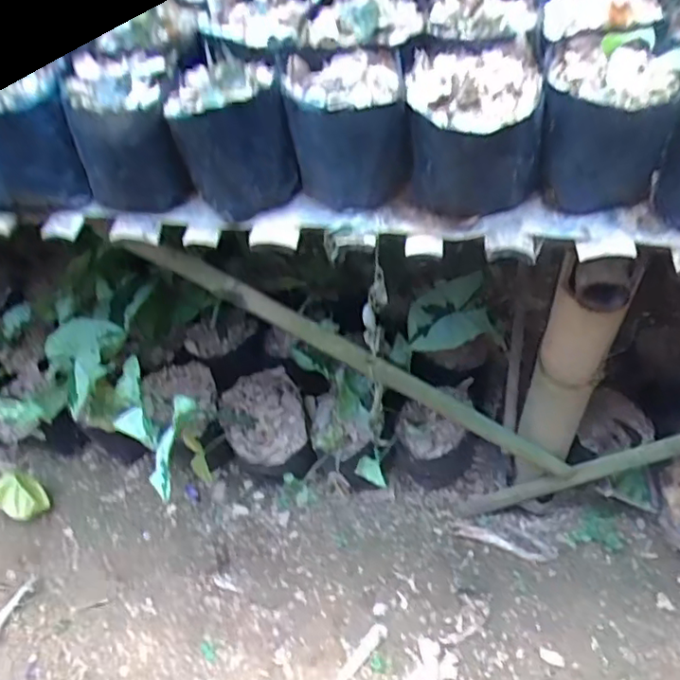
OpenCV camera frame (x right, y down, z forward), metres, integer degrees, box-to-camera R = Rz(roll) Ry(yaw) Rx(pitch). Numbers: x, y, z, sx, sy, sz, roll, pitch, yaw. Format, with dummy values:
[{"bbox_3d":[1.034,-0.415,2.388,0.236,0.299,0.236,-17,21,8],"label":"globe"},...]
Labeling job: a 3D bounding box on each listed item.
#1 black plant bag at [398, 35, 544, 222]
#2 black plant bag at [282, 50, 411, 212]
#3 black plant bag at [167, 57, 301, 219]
[{"bbox_3d":[0.096,-0.164,0.481,0.097,0.090,0.117,-4,53,1],"label":"black plant bag"},{"bbox_3d":[0.003,-0.164,0.491,0.090,0.087,0.083,-6,53,0],"label":"black plant bag"},{"bbox_3d":[-0.089,-0.162,0.503,0.088,0.094,0.089,-17,54,-9],"label":"black plant bag"}]

